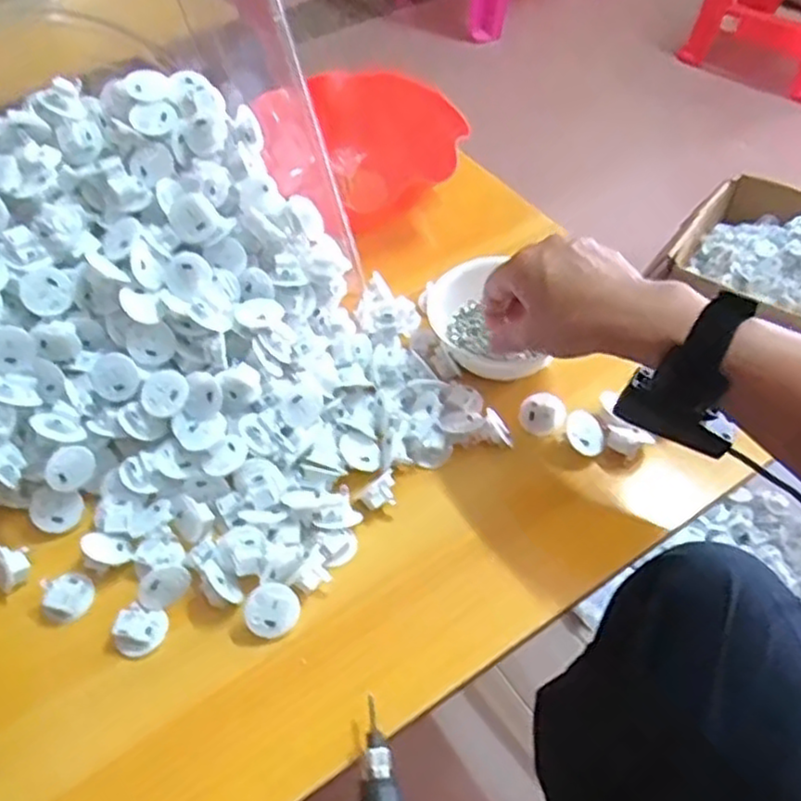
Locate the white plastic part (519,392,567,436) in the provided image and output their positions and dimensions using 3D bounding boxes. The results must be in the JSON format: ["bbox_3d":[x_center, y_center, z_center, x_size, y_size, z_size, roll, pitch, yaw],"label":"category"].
[{"bbox_3d":[0.107,0.010,0.543,0.035,0.033,0.008,7,18,21],"label":"white plastic part"}]

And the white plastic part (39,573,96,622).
[{"bbox_3d":[-0.217,0.127,0.468,0.028,0.014,0.029,-1,52,1],"label":"white plastic part"}]

